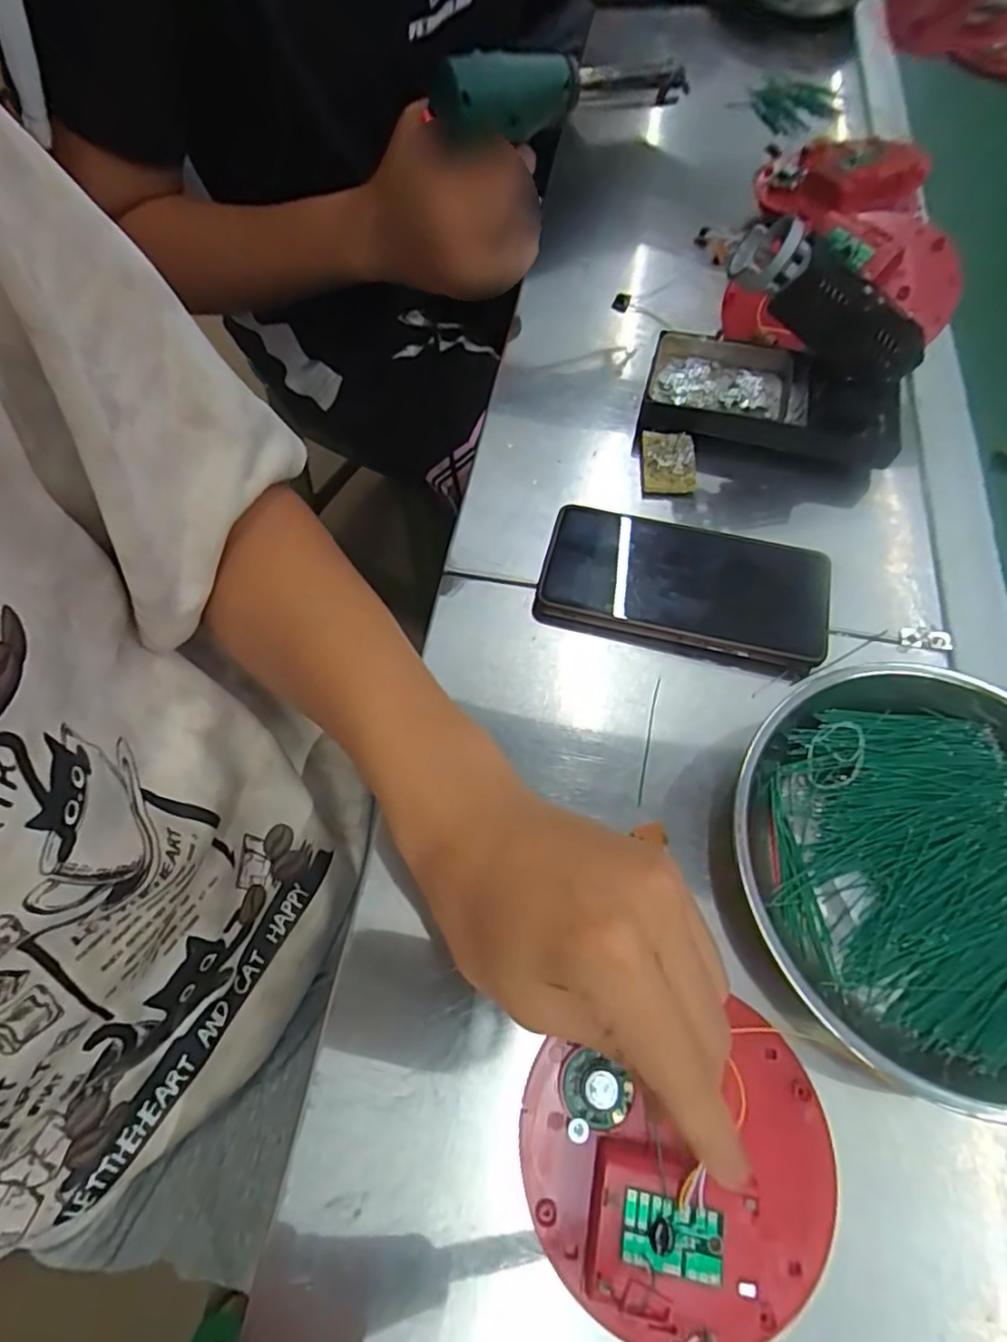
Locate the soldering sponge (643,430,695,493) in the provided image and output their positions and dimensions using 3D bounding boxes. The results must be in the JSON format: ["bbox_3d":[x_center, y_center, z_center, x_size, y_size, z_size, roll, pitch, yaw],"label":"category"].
[{"bbox_3d":[0.110,-0.141,0.421,0.034,0.009,0.046,2,65,1],"label":"soldering sponge"}]

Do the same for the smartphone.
[{"bbox_3d":[0.105,-0.054,0.373,0.161,0.018,0.082,15,65,7],"label":"smartphone"}]

